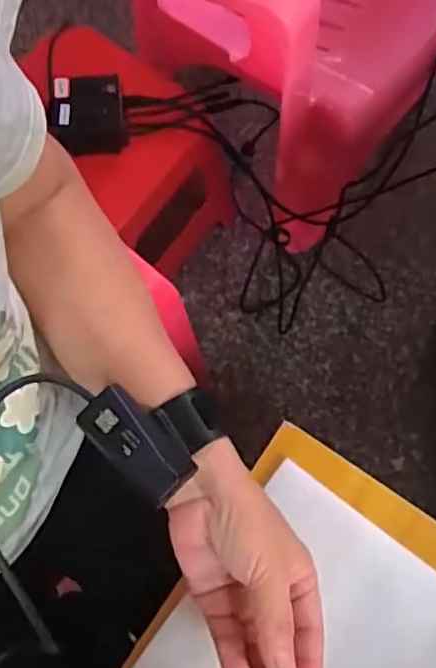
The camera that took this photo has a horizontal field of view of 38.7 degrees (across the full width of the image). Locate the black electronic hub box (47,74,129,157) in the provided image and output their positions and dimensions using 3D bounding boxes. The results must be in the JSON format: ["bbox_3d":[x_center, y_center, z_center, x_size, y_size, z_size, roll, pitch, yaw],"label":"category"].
[{"bbox_3d":[-0.166,-0.289,0.821,0.086,0.065,0.095,-4,76,0],"label":"black electronic hub box"}]

